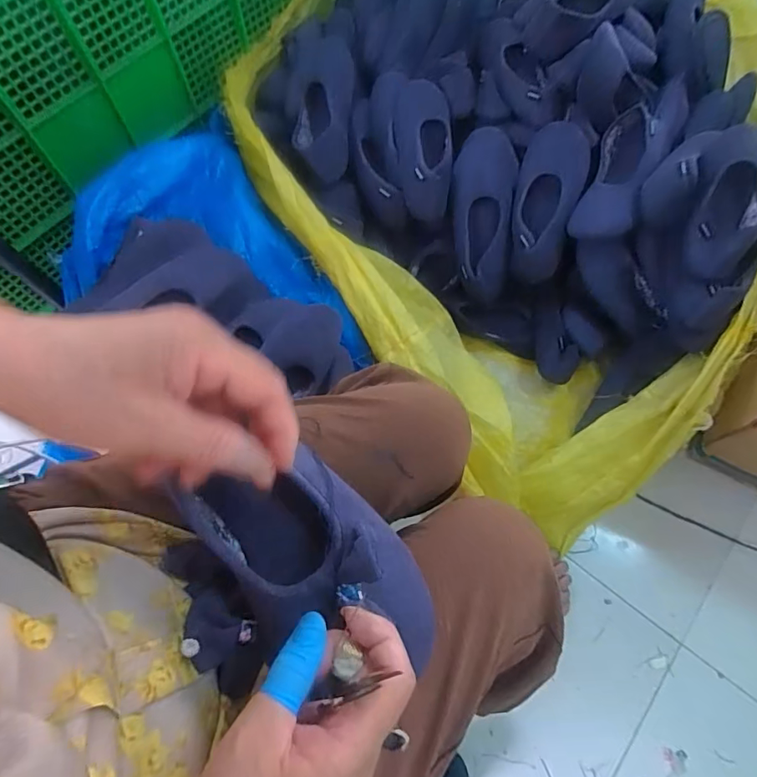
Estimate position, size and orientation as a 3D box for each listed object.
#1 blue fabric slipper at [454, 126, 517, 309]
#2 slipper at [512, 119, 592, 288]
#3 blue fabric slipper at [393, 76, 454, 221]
[{"bbox_3d":[0.180,-0.292,0.819,0.109,0.080,0.288,-2,101,-1],"label":"blue fabric slipper"},{"bbox_3d":[0.277,-0.306,0.802,0.101,0.058,0.257,11,99,4],"label":"slipper"},{"bbox_3d":[0.074,-0.405,0.823,0.103,0.079,0.219,6,69,2],"label":"blue fabric slipper"}]

